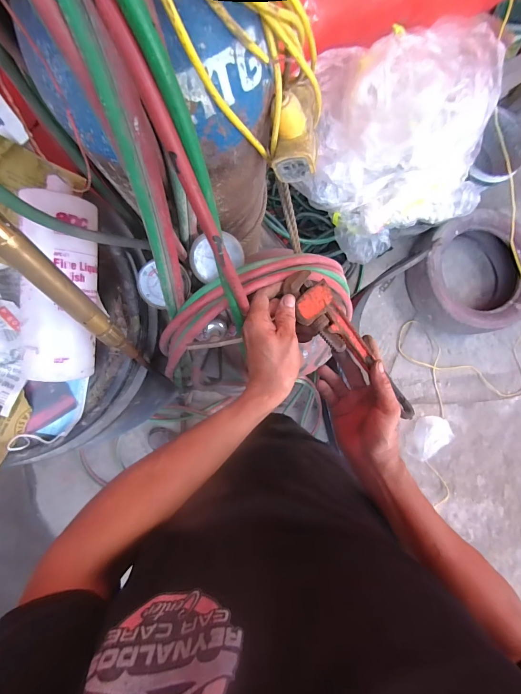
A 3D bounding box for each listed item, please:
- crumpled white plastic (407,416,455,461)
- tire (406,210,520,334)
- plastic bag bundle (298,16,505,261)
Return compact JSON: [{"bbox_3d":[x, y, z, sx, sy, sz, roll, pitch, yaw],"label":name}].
[{"bbox_3d":[0.759,0.414,1.356,0.158,0.098,0.216,31,85,-3],"label":"crumpled white plastic"},{"bbox_3d":[0.950,-0.318,1.383,0.515,0.202,0.499,0,87,-5],"label":"tire"},{"bbox_3d":[0.453,-0.661,1.050,0.626,0.417,0.530,-21,89,-6],"label":"plastic bag bundle"}]

